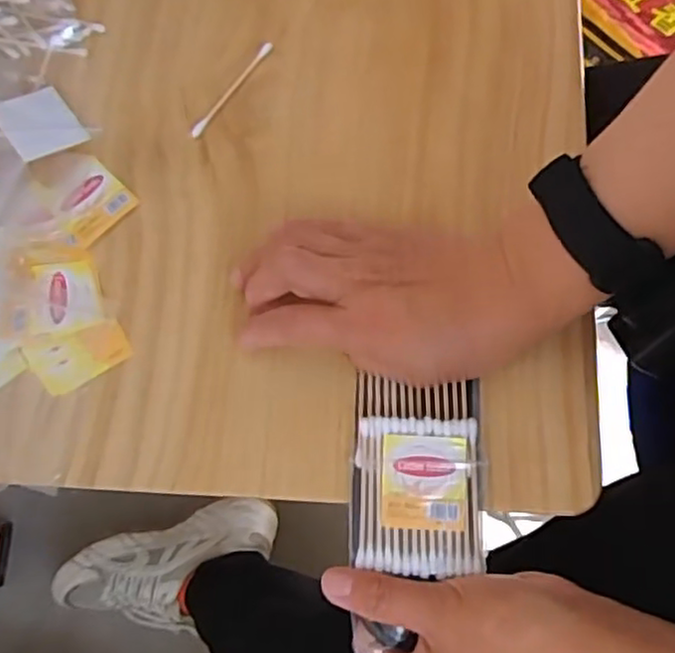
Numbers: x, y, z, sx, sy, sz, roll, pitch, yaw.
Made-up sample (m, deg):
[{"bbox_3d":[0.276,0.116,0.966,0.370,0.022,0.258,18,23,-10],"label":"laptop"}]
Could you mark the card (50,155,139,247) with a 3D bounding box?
[{"bbox_3d":[-0.139,-0.071,0.380,0.039,0.006,0.045,-43,77,-7],"label":"card"}]

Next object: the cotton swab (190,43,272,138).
[{"bbox_3d":[-0.061,-0.136,0.386,0.008,0.004,0.071,34,81,11],"label":"cotton swab"}]

